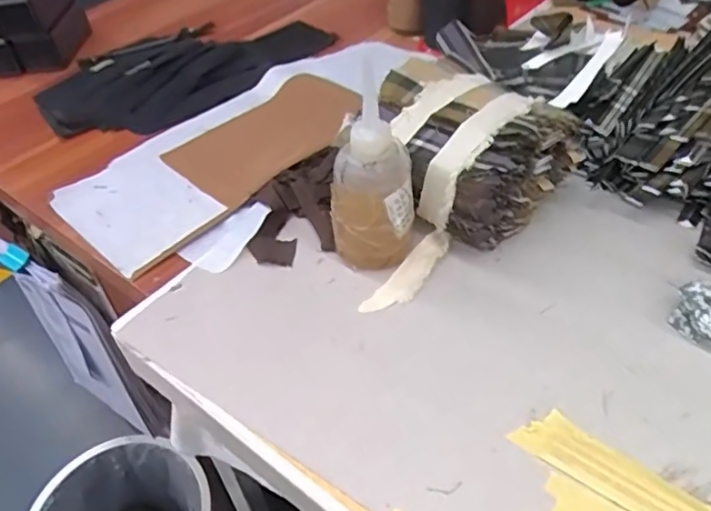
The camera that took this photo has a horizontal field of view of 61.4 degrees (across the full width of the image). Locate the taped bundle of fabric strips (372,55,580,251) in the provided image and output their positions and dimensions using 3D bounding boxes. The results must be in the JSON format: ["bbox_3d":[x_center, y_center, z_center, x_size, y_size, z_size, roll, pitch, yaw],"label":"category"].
[{"bbox_3d":[0.092,-0.096,0.528,0.142,0.093,0.159,-33,50,-24],"label":"taped bundle of fabric strips"}]

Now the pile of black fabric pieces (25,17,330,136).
[{"bbox_3d":[-0.227,-0.259,0.780,0.371,0.020,0.241,-34,50,-25],"label":"pile of black fabric pieces"}]

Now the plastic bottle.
[{"bbox_3d":[0.011,-0.055,0.460,0.058,0.142,0.057,-4,44,4],"label":"plastic bottle"}]

